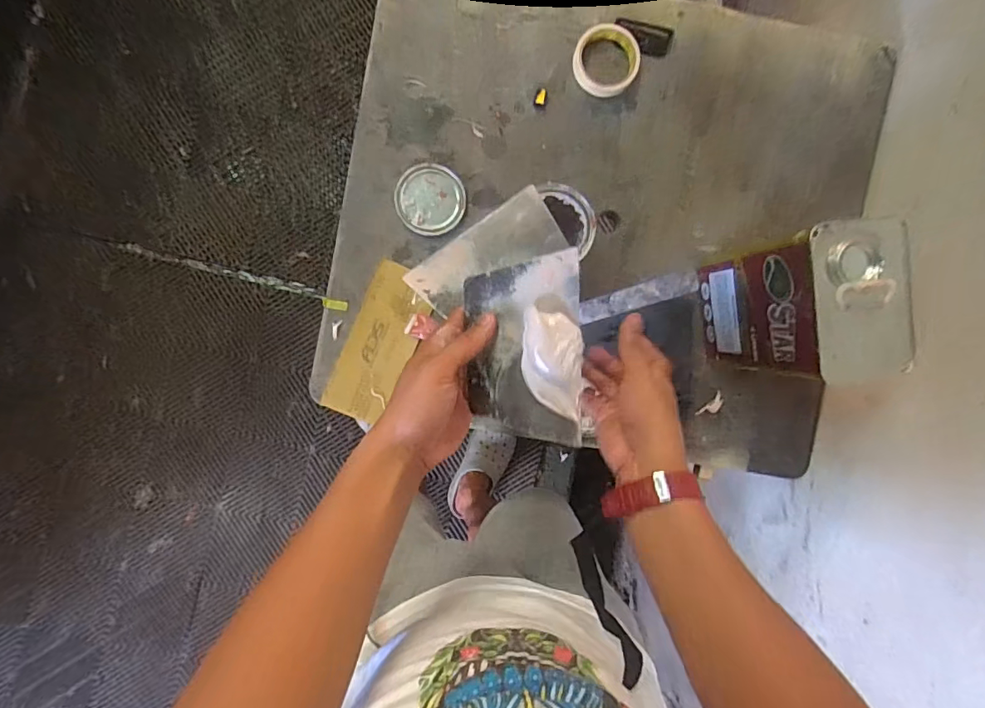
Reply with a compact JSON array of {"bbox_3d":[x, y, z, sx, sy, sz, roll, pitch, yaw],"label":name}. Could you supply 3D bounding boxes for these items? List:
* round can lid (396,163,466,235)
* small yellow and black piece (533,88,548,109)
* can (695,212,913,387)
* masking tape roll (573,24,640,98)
[{"bbox_3d":[-0.089,-0.222,0.716,0.099,0.012,0.097,0,92,-3],"label":"round can lid"},{"bbox_3d":[0.071,-0.371,0.721,0.019,0.004,0.029,13,91,-3],"label":"small yellow and black piece"},{"bbox_3d":[0.372,-0.057,0.636,0.105,0.258,0.162,-7,92,-3],"label":"can"},{"bbox_3d":[0.166,-0.425,0.719,0.093,0.019,0.093,0,92,-3],"label":"masking tape roll"}]

